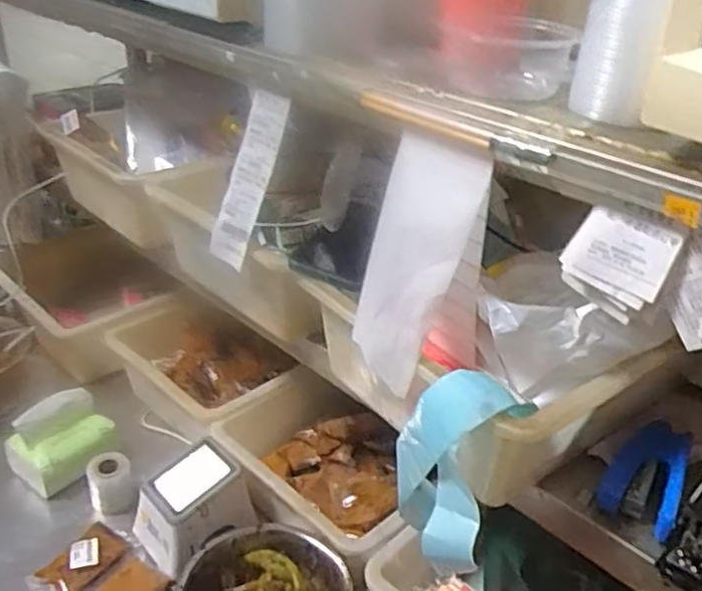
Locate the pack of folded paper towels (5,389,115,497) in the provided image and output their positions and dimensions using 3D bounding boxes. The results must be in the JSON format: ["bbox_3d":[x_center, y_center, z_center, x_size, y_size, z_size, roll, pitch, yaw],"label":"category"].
[{"bbox_3d":[-0.392,0.203,0.930,0.101,0.097,0.122,18,33,23],"label":"pack of folded paper towels"}]

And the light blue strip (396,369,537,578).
[{"bbox_3d":[0.077,0.129,0.513,0.089,0.152,0.093,9,30,9],"label":"light blue strip"}]

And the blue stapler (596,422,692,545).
[{"bbox_3d":[0.247,0.147,0.560,0.056,0.027,0.115,23,35,30],"label":"blue stapler"}]

